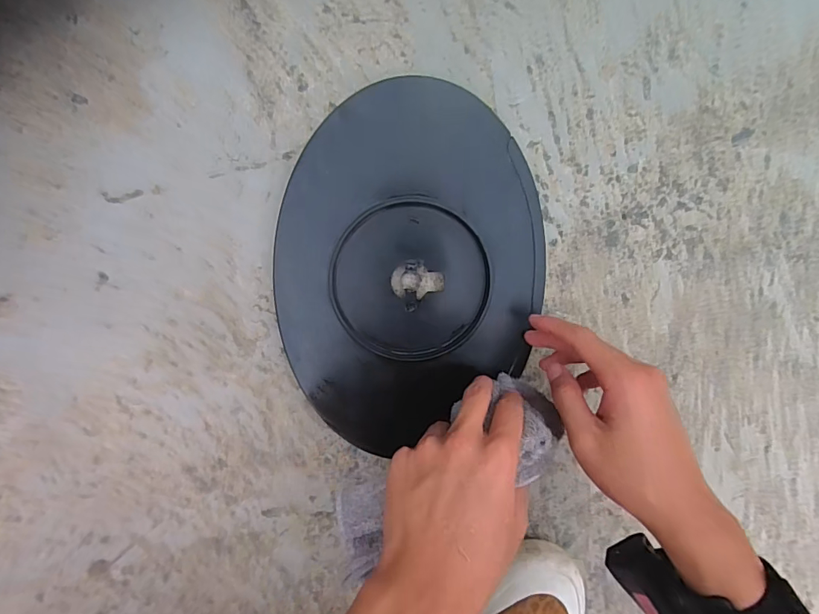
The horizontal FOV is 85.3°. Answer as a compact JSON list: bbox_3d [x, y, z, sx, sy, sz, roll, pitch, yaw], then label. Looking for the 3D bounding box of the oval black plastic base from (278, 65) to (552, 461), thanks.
[{"bbox_3d":[0.002,-0.028,0.364,0.210,0.022,0.278,1,99,-4],"label":"oval black plastic base"}]

